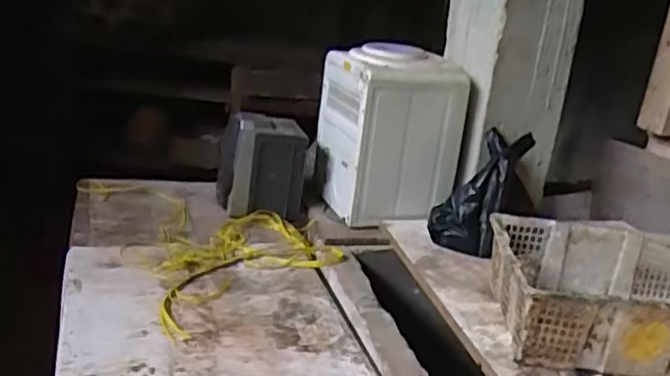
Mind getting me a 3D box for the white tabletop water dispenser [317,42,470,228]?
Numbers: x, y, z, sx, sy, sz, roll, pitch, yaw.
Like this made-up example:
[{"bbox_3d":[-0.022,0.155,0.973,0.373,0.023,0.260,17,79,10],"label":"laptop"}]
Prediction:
[{"bbox_3d":[0.148,-0.155,1.807,0.311,0.409,0.291,0,21,-17],"label":"white tabletop water dispenser"}]

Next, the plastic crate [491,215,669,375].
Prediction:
[{"bbox_3d":[0.563,0.219,1.343,0.477,0.162,0.339,4,20,0],"label":"plastic crate"}]

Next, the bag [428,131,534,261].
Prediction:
[{"bbox_3d":[0.365,-0.003,1.664,0.194,0.350,0.102,24,-10,43],"label":"bag"}]

